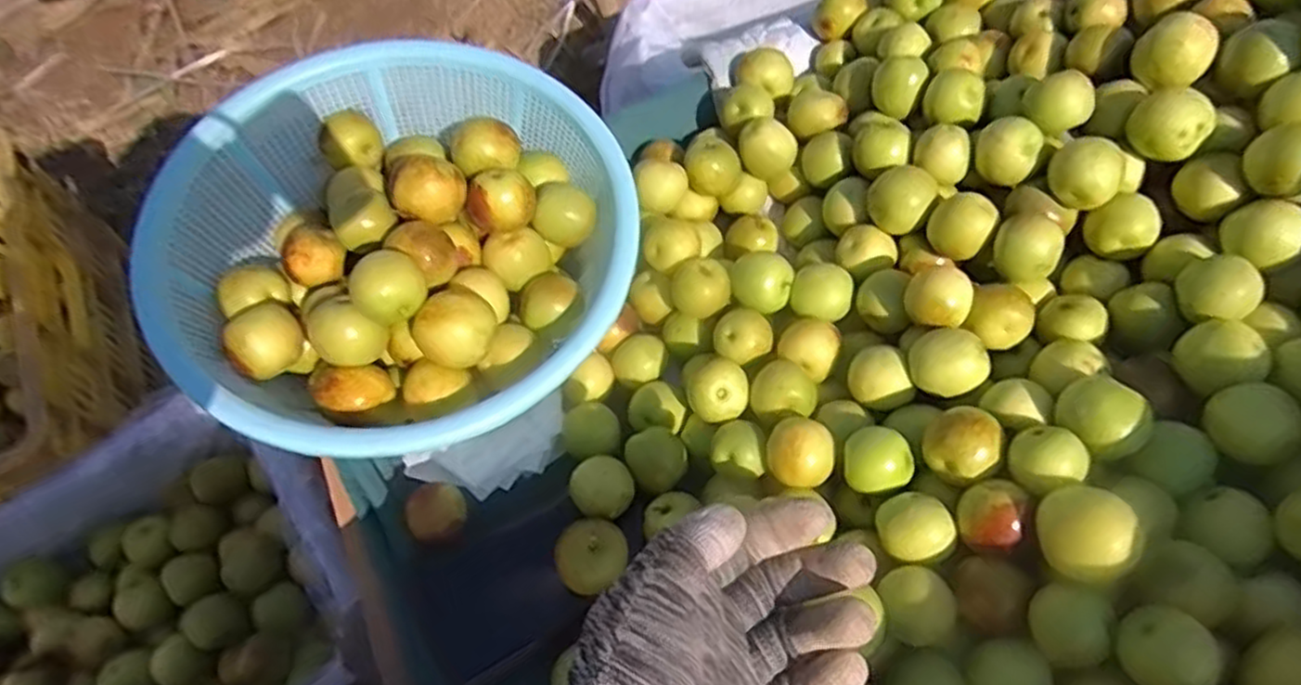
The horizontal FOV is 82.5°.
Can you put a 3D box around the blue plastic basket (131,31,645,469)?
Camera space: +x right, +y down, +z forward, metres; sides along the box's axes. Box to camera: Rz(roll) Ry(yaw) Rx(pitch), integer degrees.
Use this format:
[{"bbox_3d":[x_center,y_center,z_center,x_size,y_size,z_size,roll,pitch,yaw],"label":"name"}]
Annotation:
[{"bbox_3d":[-0.143,-0.061,0.437,0.253,0.075,0.266,-4,65,2],"label":"blue plastic basket"}]

